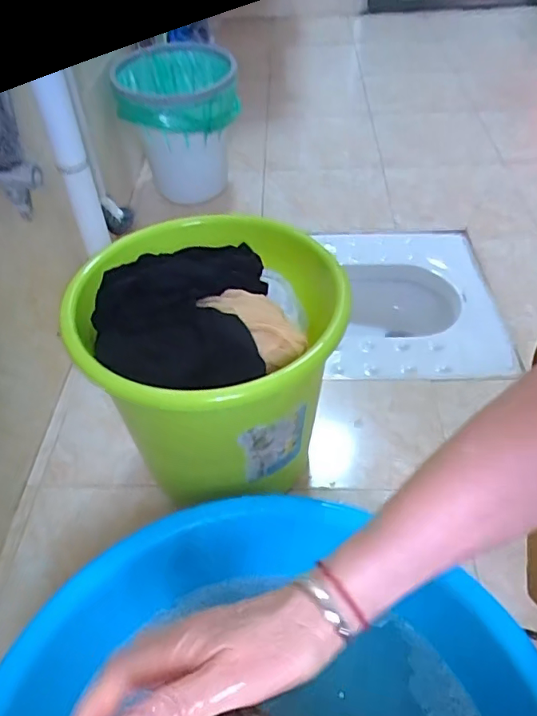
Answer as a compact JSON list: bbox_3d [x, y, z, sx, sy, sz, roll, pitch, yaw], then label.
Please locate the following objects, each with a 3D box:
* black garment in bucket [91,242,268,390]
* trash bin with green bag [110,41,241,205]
[{"bbox_3d":[-0.104,-0.044,0.607,0.201,0.074,0.239,-2,46,2],"label":"black garment in bucket"},{"bbox_3d":[-0.183,-0.508,1.218,0.239,0.279,0.258,-5,46,0],"label":"trash bin with green bag"}]

